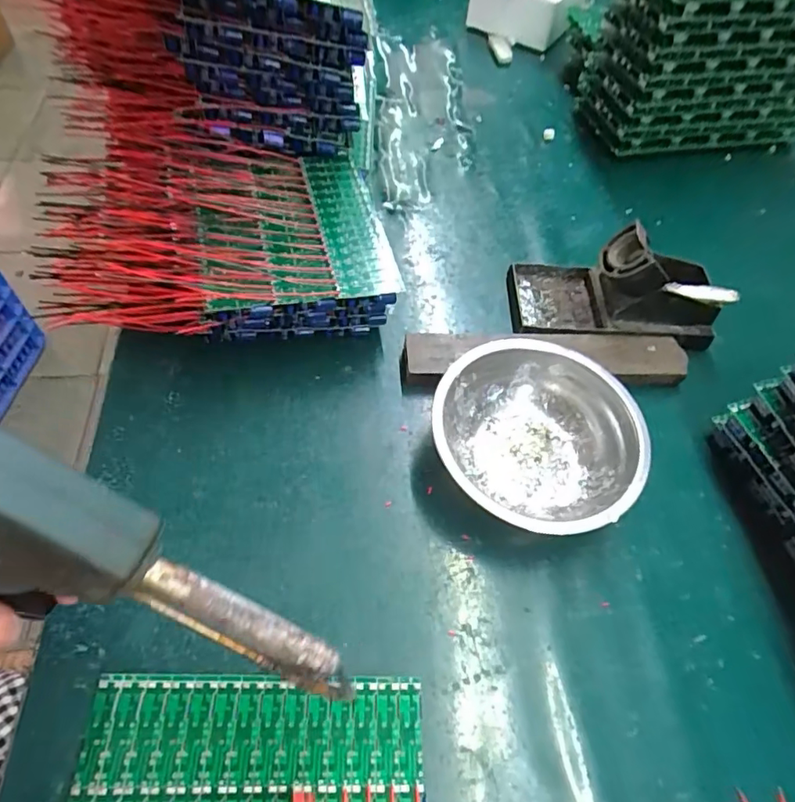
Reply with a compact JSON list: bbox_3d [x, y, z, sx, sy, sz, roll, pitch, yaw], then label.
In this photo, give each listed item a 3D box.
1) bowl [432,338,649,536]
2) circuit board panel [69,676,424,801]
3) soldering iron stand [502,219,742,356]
[{"bbox_3d":[0.084,0.023,0.337,0.126,0.039,0.127,2,56,-3],"label":"bowl"},{"bbox_3d":[-0.063,0.184,0.225,0.149,0.008,0.122,1,56,-3],"label":"circuit board panel"},{"bbox_3d":[0.167,-0.090,0.405,0.151,0.061,0.074,2,56,-3],"label":"soldering iron stand"}]

